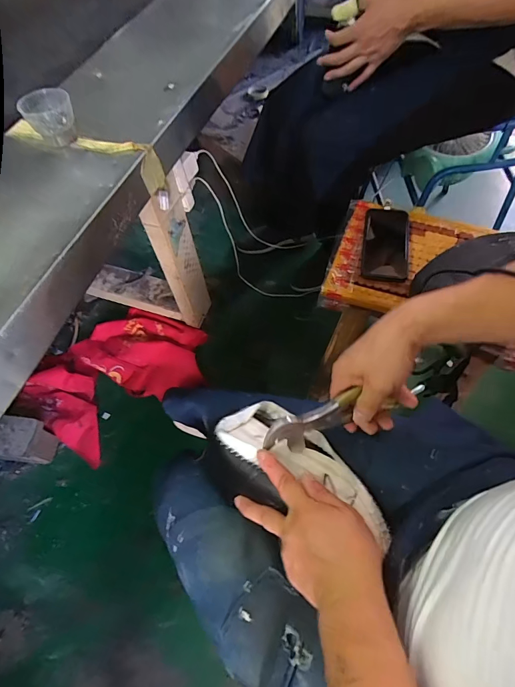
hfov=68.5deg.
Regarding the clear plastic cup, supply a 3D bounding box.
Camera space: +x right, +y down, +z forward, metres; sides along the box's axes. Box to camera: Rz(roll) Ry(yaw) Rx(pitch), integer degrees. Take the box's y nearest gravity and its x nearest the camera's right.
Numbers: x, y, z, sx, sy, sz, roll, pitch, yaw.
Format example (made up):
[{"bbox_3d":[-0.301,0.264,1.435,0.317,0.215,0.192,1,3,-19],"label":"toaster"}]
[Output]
[{"bbox_3d":[-0.282,-0.308,0.515,0.054,0.051,0.052,-2,61,3],"label":"clear plastic cup"}]

